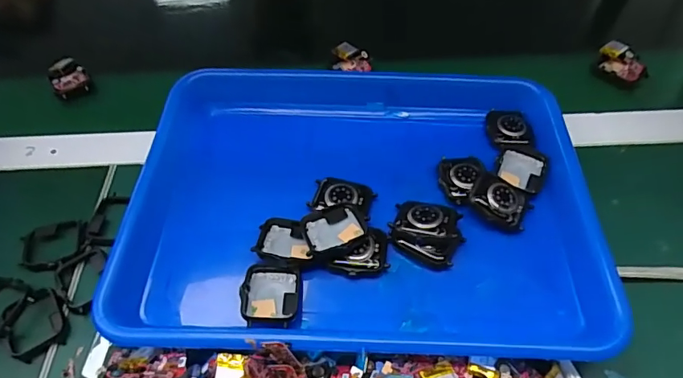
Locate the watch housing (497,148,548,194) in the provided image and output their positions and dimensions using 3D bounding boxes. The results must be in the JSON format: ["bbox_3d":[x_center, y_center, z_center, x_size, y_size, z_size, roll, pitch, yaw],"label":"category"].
[{"bbox_3d":[0.142,-0.016,0.372,0.035,0.009,0.037,16,54,14],"label":"watch housing"}]

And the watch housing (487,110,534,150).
[{"bbox_3d":[0.141,-0.049,0.392,0.035,0.007,0.044,0,52,2],"label":"watch housing"}]

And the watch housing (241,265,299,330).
[{"bbox_3d":[-0.046,0.068,0.309,0.035,0.011,0.043,-1,52,1],"label":"watch housing"}]

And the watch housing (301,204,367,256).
[{"bbox_3d":[-0.005,0.029,0.332,0.044,0.013,0.033,-14,53,-9],"label":"watch housing"}]

